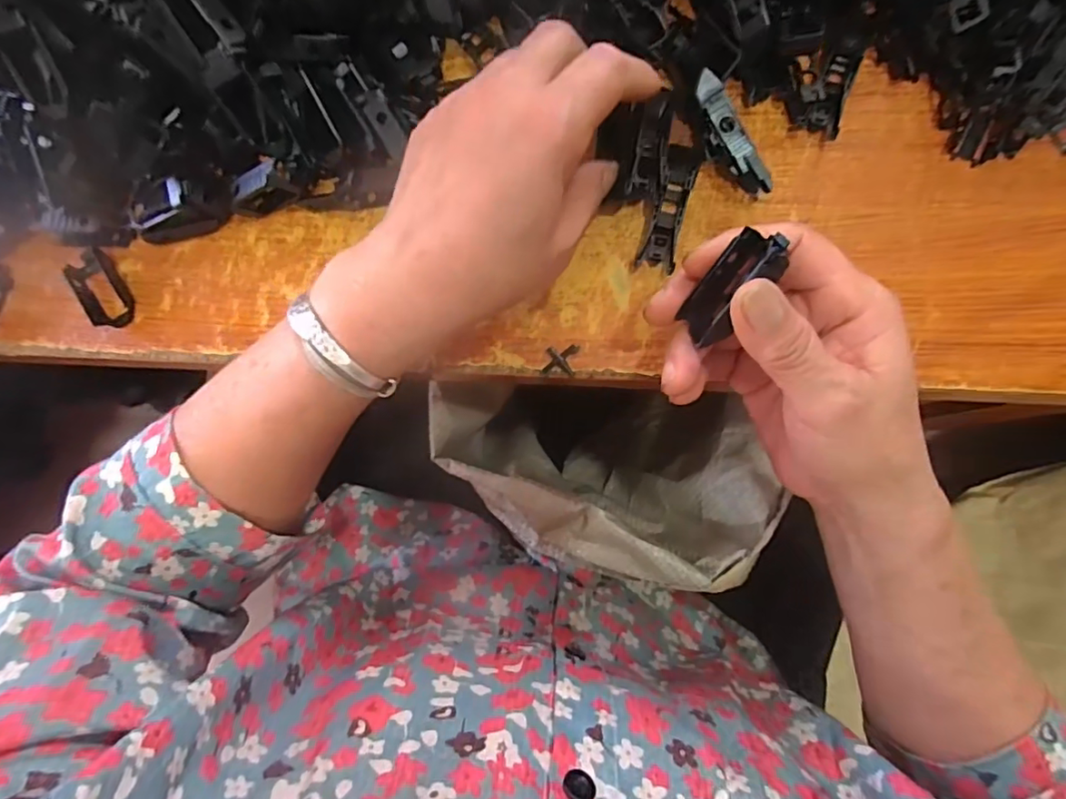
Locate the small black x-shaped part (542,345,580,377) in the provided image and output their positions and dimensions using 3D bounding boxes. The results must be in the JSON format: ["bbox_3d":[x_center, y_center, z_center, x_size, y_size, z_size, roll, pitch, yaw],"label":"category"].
[{"bbox_3d":[0.015,-0.021,0.292,0.017,0.004,0.016,8,83,6],"label":"small black x-shaped part"}]

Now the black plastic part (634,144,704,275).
[{"bbox_3d":[0.072,-0.104,0.295,0.020,0.011,0.076,14,83,7],"label":"black plastic part"}]

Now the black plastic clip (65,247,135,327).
[{"bbox_3d":[-0.246,-0.064,0.317,0.026,0.009,0.050,-38,80,-1],"label":"black plastic clip"}]

